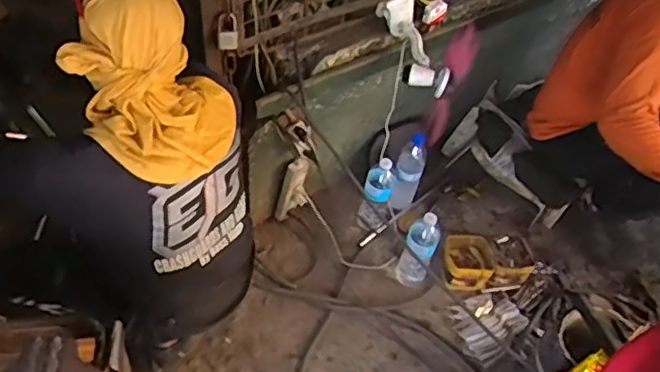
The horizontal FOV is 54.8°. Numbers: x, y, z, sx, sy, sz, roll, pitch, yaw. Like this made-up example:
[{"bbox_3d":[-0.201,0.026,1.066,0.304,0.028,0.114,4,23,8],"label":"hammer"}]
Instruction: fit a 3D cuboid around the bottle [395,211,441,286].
[{"bbox_3d":[0.226,0.175,1.649,0.083,0.246,0.072,20,49,12],"label":"bottle"}]

